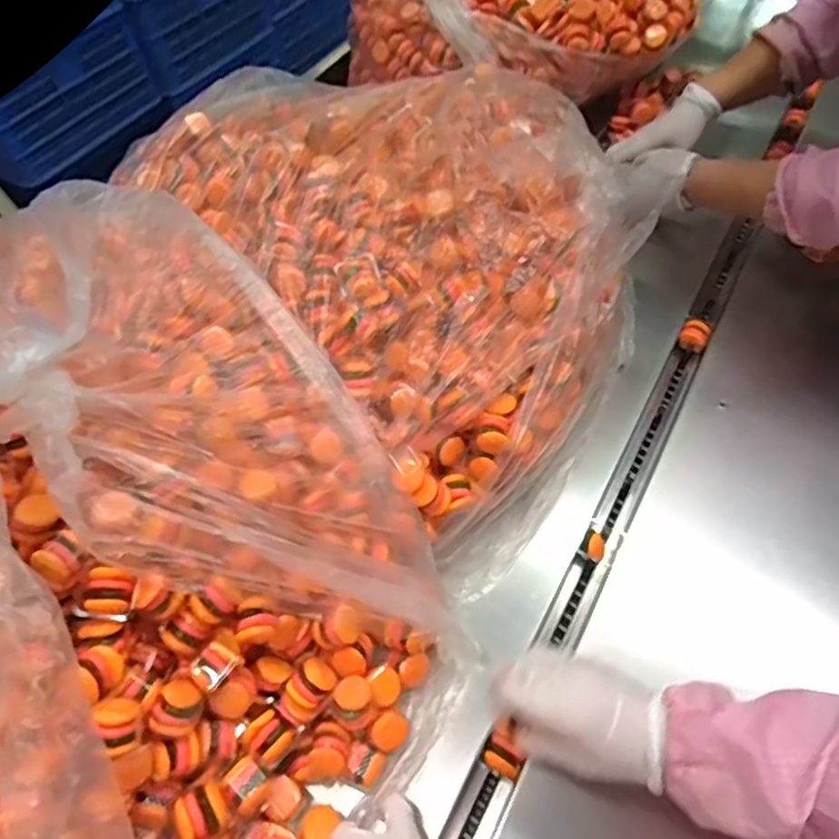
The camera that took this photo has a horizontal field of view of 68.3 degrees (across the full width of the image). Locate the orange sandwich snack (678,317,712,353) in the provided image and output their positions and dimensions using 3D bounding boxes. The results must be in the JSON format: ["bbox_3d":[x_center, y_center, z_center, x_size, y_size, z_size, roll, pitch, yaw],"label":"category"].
[{"bbox_3d":[0.332,-0.103,0.745,0.032,0.027,0.032,22,59,19],"label":"orange sandwich snack"}]

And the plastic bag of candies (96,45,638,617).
[{"bbox_3d":[-0.001,-0.206,0.710,0.417,0.212,0.613,-35,59,-19],"label":"plastic bag of candies"}]

